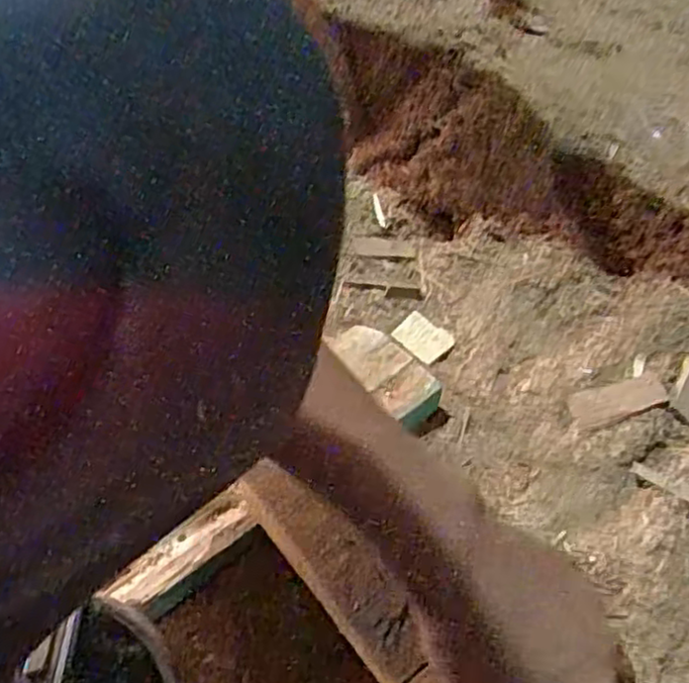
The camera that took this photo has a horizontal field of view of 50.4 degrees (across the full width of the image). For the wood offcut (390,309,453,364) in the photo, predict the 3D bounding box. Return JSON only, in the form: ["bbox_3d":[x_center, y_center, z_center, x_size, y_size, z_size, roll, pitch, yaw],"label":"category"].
[{"bbox_3d":[0.061,-0.003,0.579,0.043,0.006,0.035,38,64,22],"label":"wood offcut"}]

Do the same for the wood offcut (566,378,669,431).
[{"bbox_3d":[0.197,0.043,0.532,0.066,0.004,0.030,-18,51,0],"label":"wood offcut"}]

